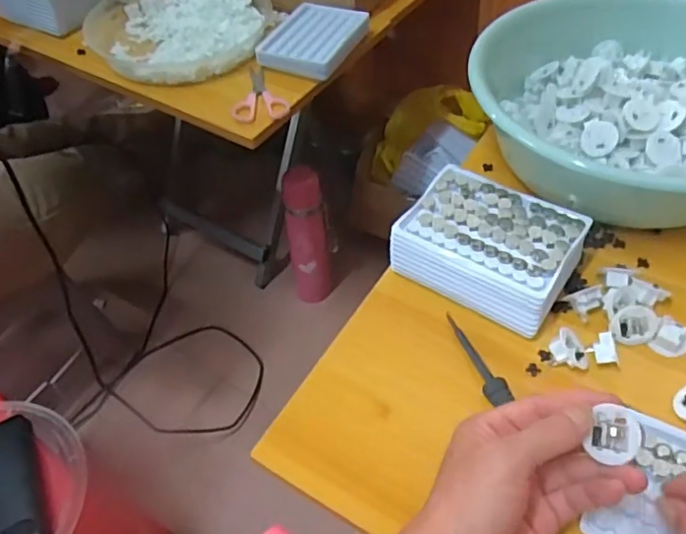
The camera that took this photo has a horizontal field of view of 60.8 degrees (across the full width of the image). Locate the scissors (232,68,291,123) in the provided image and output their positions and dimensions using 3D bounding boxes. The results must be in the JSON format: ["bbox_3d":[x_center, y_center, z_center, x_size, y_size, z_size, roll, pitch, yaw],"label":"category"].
[{"bbox_3d":[-0.103,-0.202,0.689,0.063,0.014,0.094,-16,51,-10],"label":"scissors"}]

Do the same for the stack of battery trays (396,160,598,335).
[{"bbox_3d":[0.119,-0.016,0.481,0.131,0.055,0.099,28,57,24],"label":"stack of battery trays"}]

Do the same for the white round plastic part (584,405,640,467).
[{"bbox_3d":[0.155,0.095,0.336,0.028,0.016,0.028,-2,78,8],"label":"white round plastic part"}]

